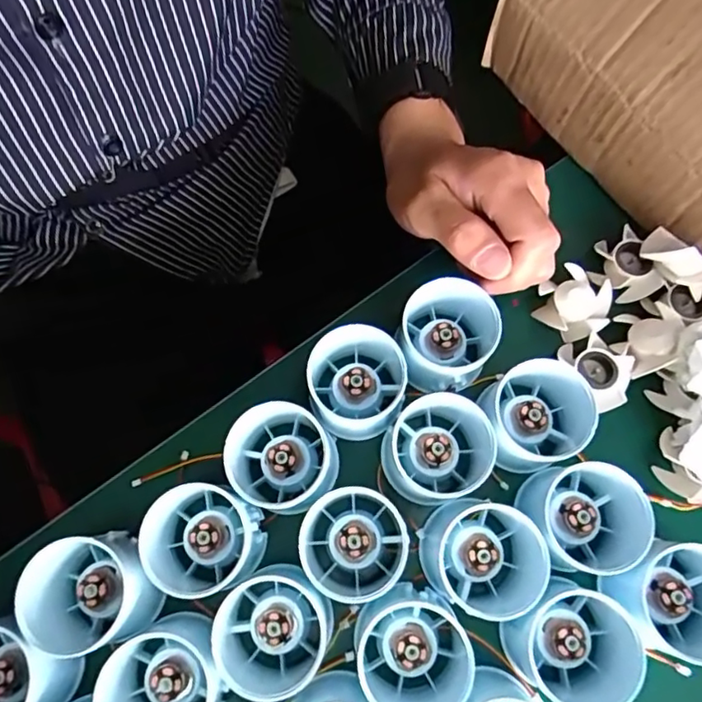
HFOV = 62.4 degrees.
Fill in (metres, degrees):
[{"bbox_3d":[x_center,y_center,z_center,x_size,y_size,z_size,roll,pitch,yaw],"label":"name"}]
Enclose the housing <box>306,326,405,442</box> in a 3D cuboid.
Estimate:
[{"bbox_3d":[0.003,0.018,0.316,0.054,0.050,0.051,0,74,0],"label":"housing"}]

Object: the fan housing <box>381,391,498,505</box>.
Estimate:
[{"bbox_3d":[0.045,0.053,0.306,0.052,0.047,0.052,0,74,0],"label":"fan housing"}]

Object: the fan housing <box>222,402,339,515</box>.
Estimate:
[{"bbox_3d":[-0.036,0.058,0.307,0.058,0.045,0.054,-5,74,-2],"label":"fan housing"}]

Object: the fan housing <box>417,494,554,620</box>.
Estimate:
[{"bbox_3d":[0.067,0.106,0.291,0.054,0.043,0.062,-21,75,-6],"label":"fan housing"}]

